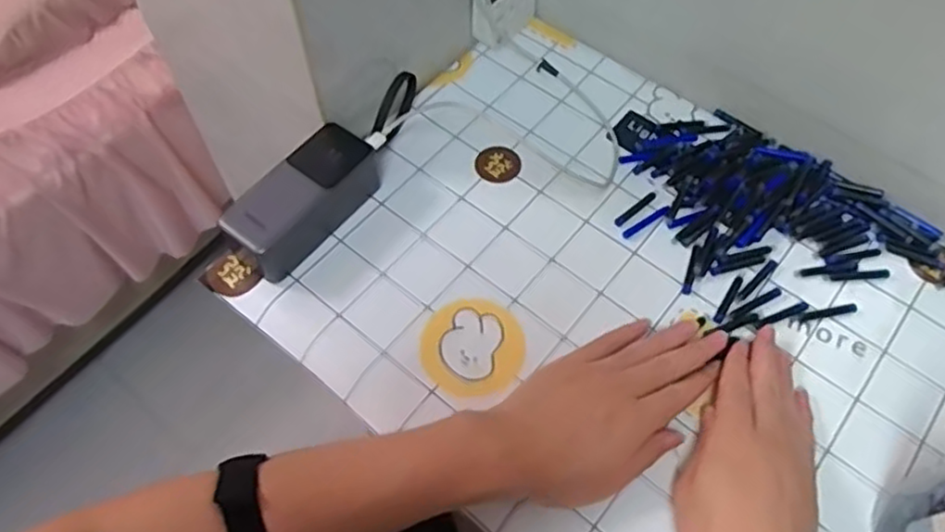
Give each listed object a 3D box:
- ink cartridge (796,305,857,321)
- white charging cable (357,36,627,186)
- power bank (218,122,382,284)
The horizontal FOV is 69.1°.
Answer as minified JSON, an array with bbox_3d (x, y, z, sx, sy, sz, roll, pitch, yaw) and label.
[{"bbox_3d":[0.275,0.036,0.531,0.046,0.005,0.007,-7,61,-4],"label":"ink cartridge"},{"bbox_3d":[0.028,-0.153,0.614,0.217,0.038,0.171,4,61,2],"label":"white charging cable"},{"bbox_3d":[-0.133,-0.054,0.549,0.052,0.057,0.130,36,66,18],"label":"power bank"}]

